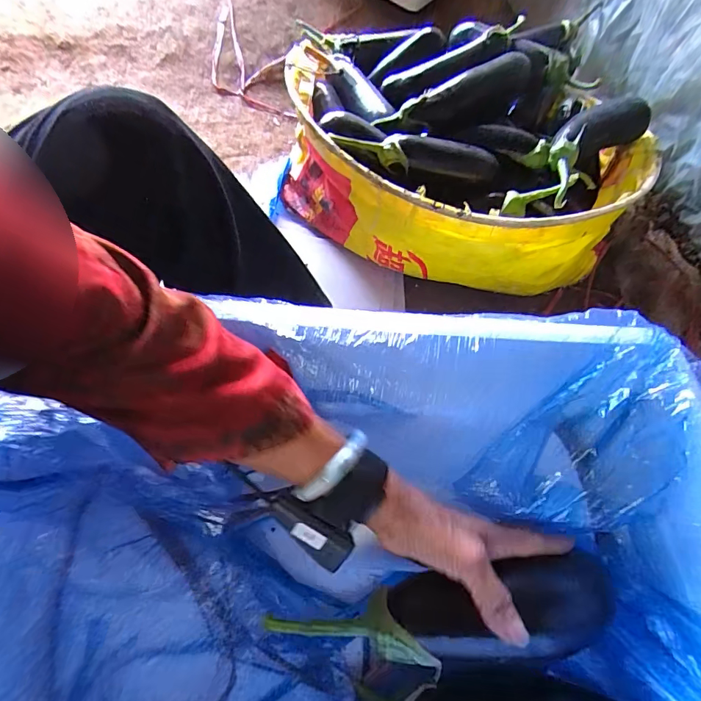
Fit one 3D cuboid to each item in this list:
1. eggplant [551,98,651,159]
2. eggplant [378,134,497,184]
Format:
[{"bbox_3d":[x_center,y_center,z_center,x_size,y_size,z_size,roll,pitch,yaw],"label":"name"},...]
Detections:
[{"bbox_3d":[0.389,-0.344,0.690,0.193,0.064,0.063,-30,62,-19],"label":"eggplant"},{"bbox_3d":[0.138,-0.291,0.667,0.192,0.041,0.046,1,55,-20],"label":"eggplant"}]

